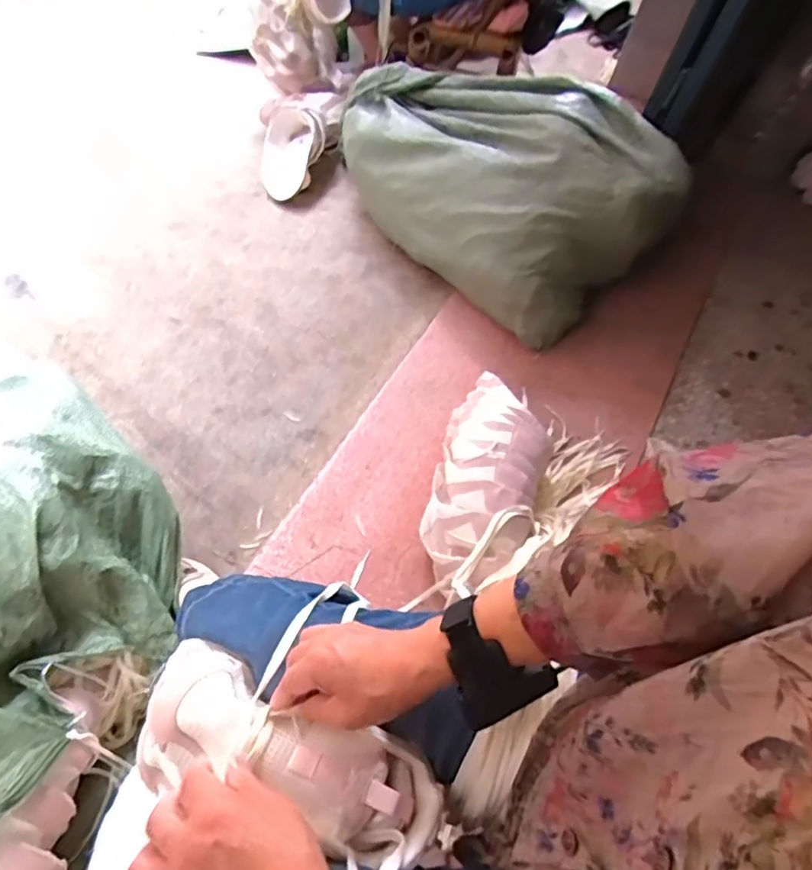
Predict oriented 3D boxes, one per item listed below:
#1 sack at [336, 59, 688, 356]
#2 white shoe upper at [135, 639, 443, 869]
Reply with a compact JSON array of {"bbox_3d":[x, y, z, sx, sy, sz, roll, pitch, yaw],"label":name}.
[{"bbox_3d":[0.180,-0.559,1.191,0.387,0.300,0.678,-38,71,-25],"label":"sack"},{"bbox_3d":[-0.086,0.244,0.425,0.231,0.054,0.093,22,61,8],"label":"white shoe upper"}]

